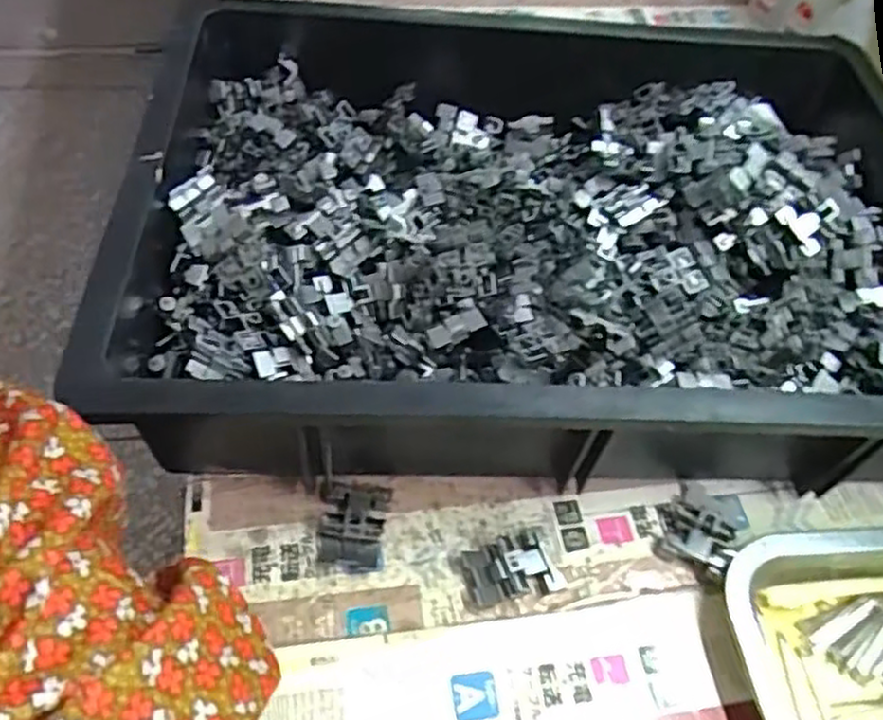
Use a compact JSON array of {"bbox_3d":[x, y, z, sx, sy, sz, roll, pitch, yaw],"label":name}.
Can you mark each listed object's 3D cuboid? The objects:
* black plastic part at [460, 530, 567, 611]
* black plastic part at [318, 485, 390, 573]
[{"bbox_3d":[0.035,0.098,0.355,0.042,0.014,0.029,-10,56,-14],"label":"black plastic part"},{"bbox_3d":[-0.043,0.080,0.362,0.030,0.014,0.044,7,53,-2],"label":"black plastic part"}]

